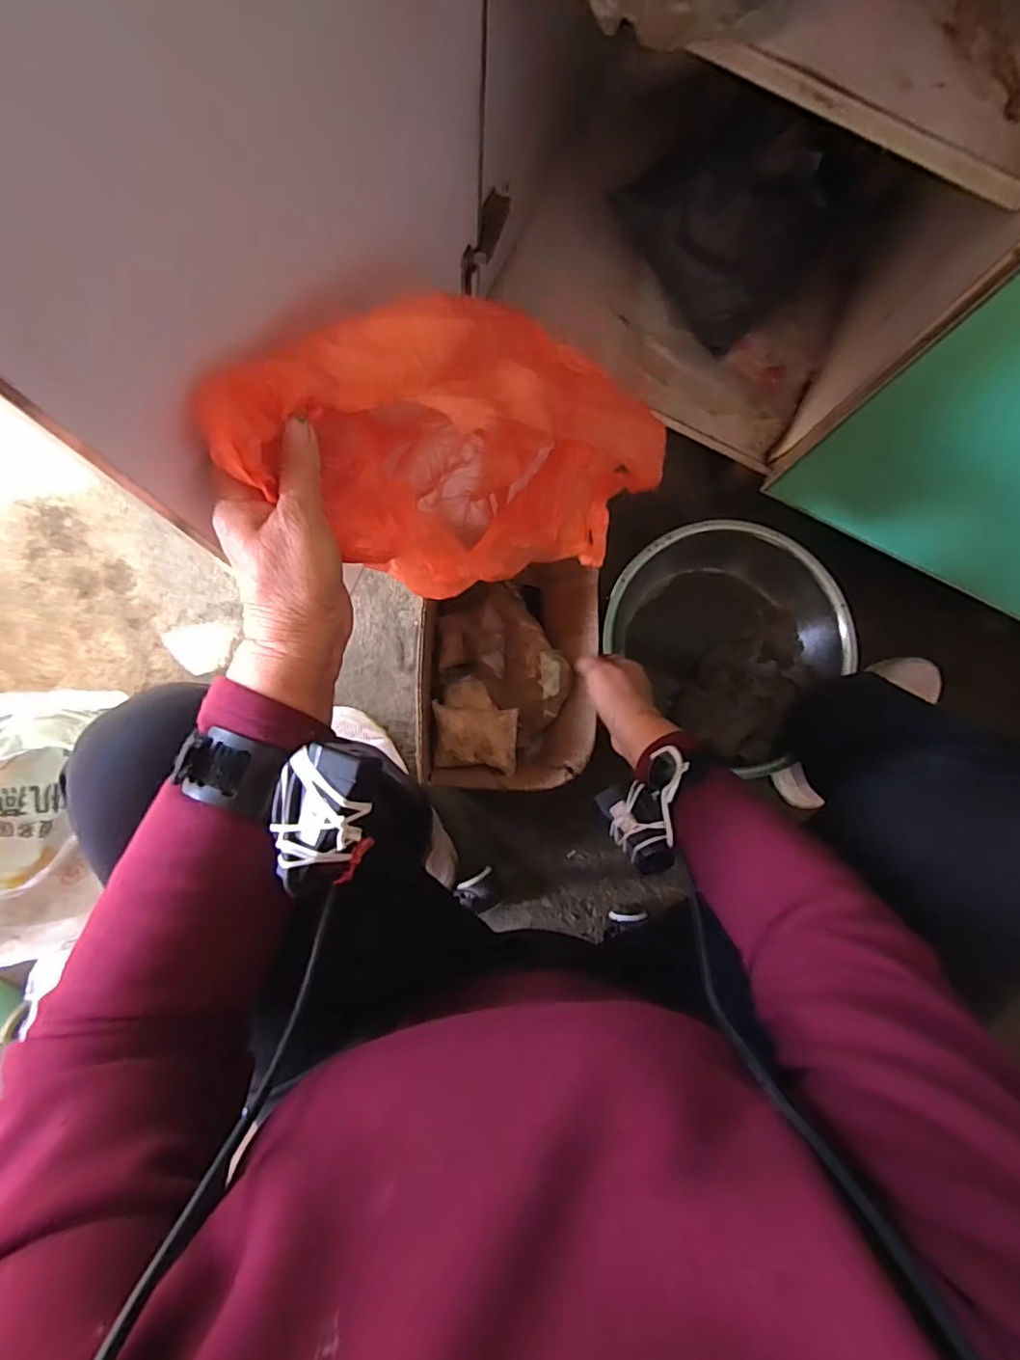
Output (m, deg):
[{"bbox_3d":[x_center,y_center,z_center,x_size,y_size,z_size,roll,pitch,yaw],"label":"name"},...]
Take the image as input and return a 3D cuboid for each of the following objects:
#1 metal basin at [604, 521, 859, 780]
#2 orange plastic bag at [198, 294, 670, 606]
[{"bbox_3d":[0.270,-0.058,0.746,0.289,0.080,0.263,0,84,-4],"label":"metal basin"},{"bbox_3d":[-0.033,-0.156,0.402,0.167,0.313,0.162,-16,83,37],"label":"orange plastic bag"}]

